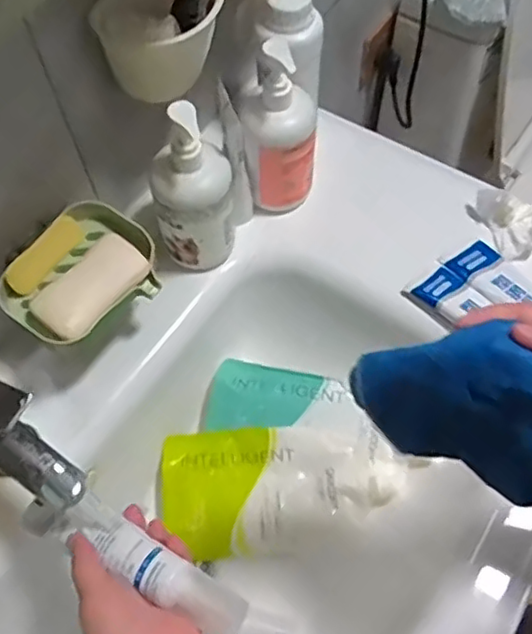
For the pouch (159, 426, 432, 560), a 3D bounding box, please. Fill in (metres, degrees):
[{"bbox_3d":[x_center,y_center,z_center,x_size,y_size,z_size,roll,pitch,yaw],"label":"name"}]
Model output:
[{"bbox_3d":[0.022,0.175,0.656,0.254,0.038,0.121,-5,61,-1],"label":"pouch"}]

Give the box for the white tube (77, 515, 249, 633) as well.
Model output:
[{"bbox_3d":[-0.074,0.182,0.450,0.130,0.021,0.030,27,65,17],"label":"white tube"}]

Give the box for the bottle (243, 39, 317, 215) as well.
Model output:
[{"bbox_3d":[0.016,-0.175,0.608,0.061,0.183,0.055,1,61,2],"label":"bottle"}]

